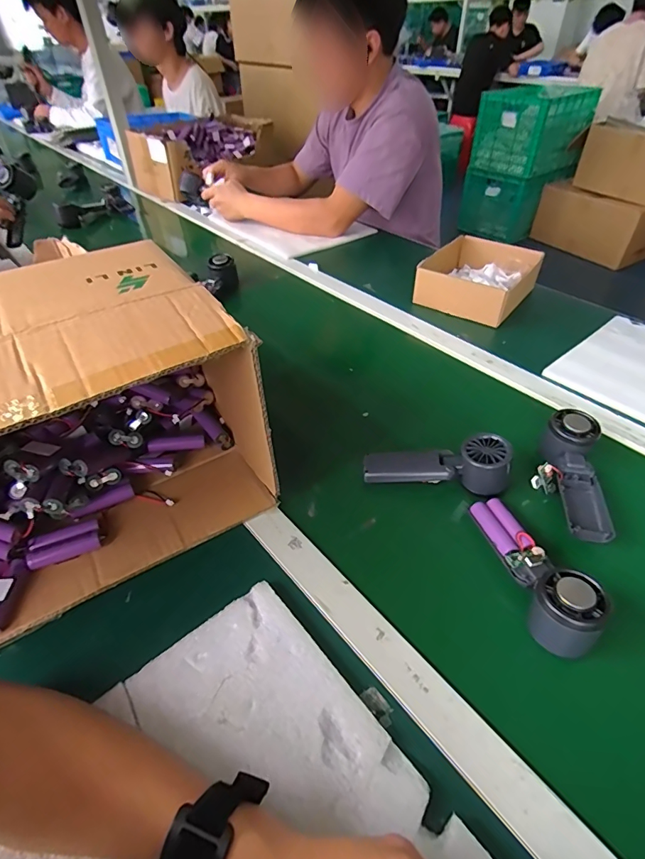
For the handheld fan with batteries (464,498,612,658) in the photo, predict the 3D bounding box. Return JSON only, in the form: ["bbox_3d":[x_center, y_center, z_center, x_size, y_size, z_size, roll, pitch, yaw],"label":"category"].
[{"bbox_3d":[0.196,0.131,0.423,0.048,0.051,0.158,-10,32,-11],"label":"handheld fan with batteries"}]

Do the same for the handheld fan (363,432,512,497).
[{"bbox_3d":[0.132,0.043,0.521,0.160,0.050,0.046,-4,42,16],"label":"handheld fan"}]

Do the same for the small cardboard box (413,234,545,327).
[{"bbox_3d":[0.294,-0.289,0.847,0.175,0.064,0.207,29,50,27],"label":"small cardboard box"}]

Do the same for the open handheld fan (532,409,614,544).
[{"bbox_3d":[0.279,0.046,0.497,0.067,0.049,0.157,9,44,9],"label":"open handheld fan"}]

